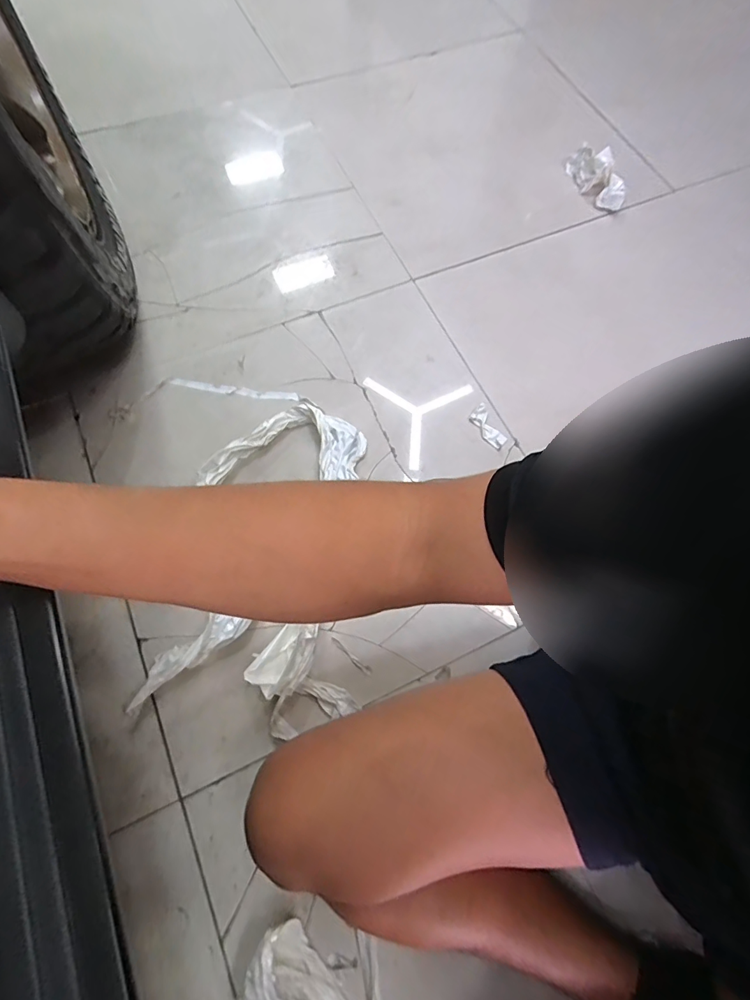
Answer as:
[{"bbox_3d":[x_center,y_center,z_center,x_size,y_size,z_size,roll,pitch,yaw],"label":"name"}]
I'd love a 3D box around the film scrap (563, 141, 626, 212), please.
[{"bbox_3d":[0.463,-0.668,0.937,0.075,0.062,0.151,-19,71,-8],"label":"film scrap"}]

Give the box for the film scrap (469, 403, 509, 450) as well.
[{"bbox_3d":[0.179,-0.114,0.711,0.035,0.007,0.075,-32,73,-12],"label":"film scrap"}]

